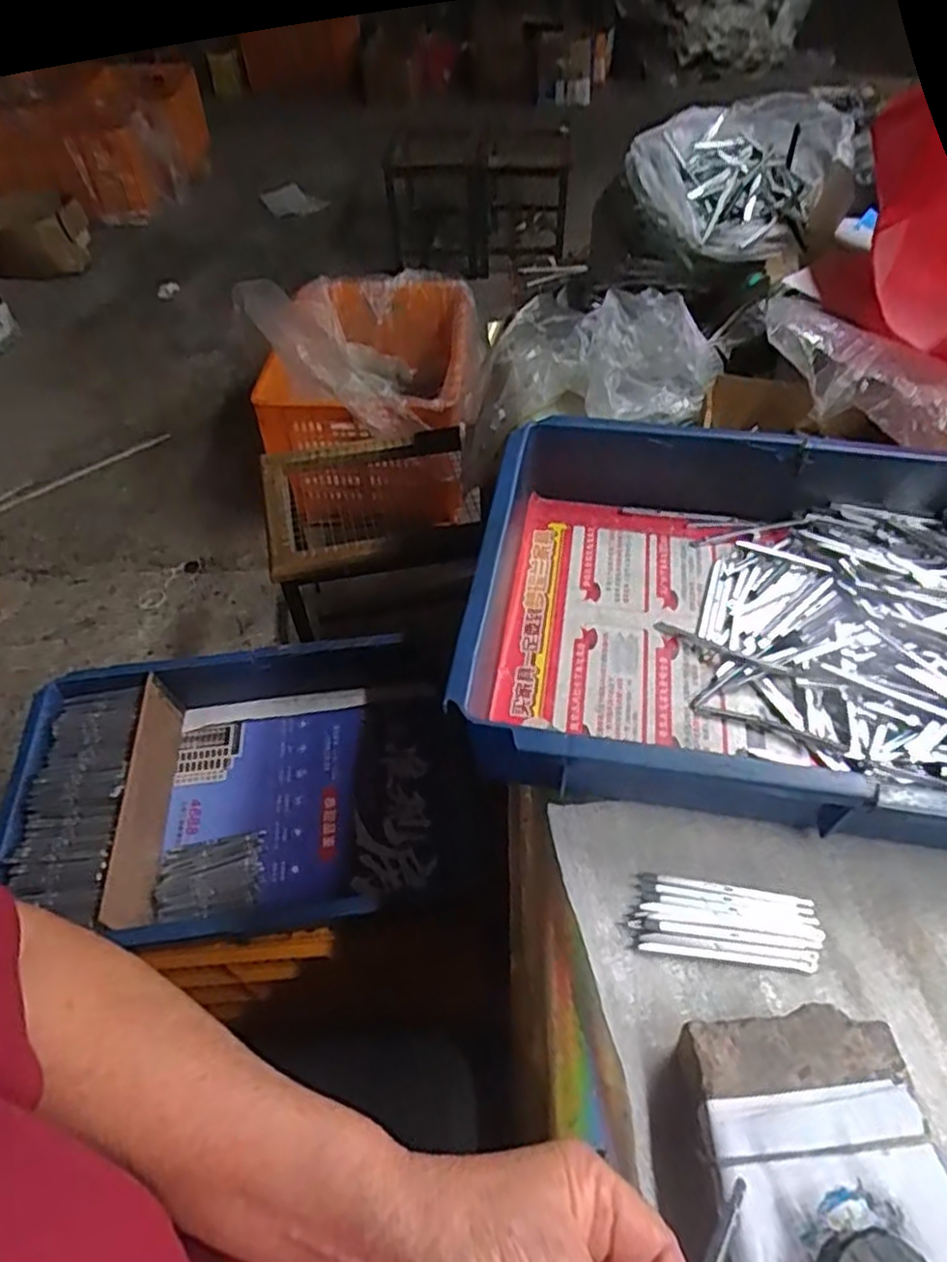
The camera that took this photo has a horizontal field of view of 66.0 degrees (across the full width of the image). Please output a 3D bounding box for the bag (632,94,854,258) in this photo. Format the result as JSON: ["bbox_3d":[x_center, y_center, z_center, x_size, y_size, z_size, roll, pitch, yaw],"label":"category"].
[{"bbox_3d":[0.242,-0.417,0.674,0.156,0.098,0.144,-24,53,-17],"label":"bag"}]

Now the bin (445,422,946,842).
[{"bbox_3d":[0.219,-0.003,0.476,0.426,0.098,0.286,8,51,8],"label":"bin"}]

